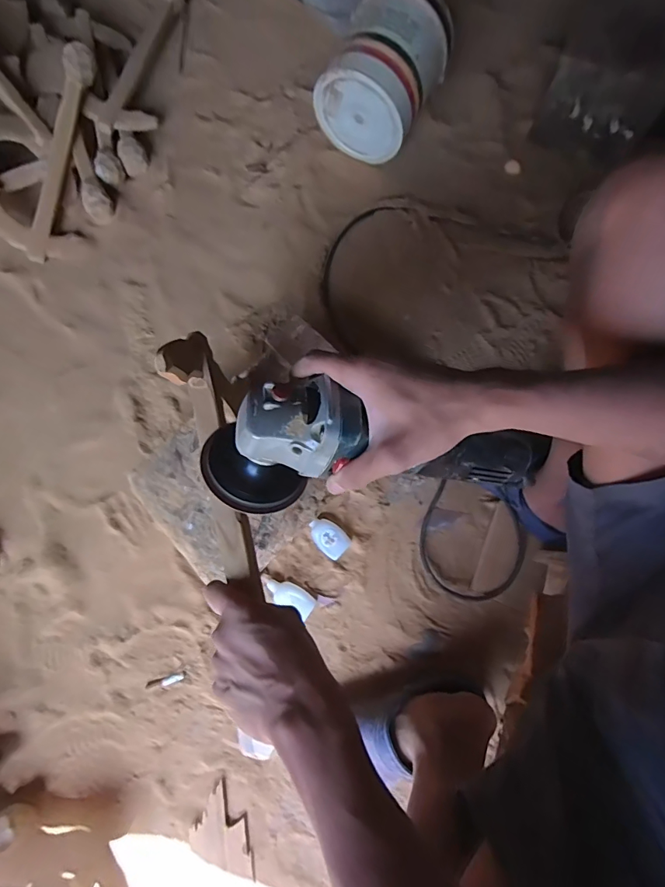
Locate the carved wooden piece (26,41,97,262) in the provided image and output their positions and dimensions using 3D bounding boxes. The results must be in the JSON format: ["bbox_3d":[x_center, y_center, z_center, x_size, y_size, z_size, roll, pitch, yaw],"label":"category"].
[{"bbox_3d":[-0.493,-0.517,0.803,0.046,0.049,0.375,20,99,3],"label":"carved wooden piece"}]

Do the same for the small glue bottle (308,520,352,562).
[{"bbox_3d":[-0.006,0.147,0.703,0.069,0.018,0.044,41,79,8],"label":"small glue bottle"}]

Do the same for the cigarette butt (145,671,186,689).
[{"bbox_3d":[-0.250,0.358,0.667,0.060,0.004,0.012,-18,77,-6],"label":"cigarette butt"}]

